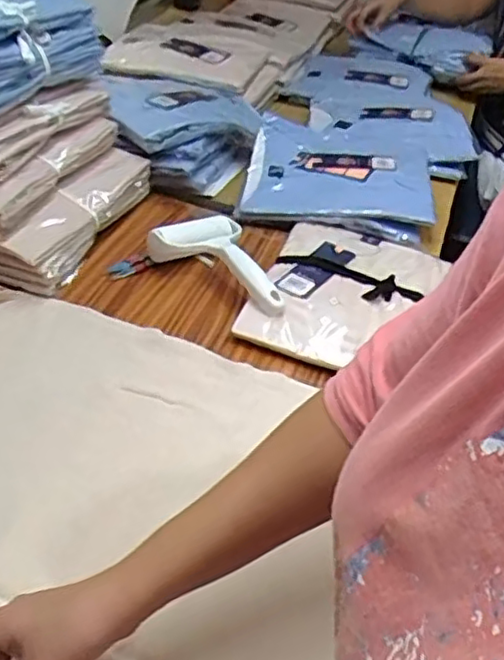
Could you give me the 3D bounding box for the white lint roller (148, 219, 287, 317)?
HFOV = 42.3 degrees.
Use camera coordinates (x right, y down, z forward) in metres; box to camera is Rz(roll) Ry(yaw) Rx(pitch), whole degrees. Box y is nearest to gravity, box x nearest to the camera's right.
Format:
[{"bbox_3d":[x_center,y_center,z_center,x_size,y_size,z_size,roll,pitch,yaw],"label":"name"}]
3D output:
[{"bbox_3d":[-0.049,-0.072,0.771,0.125,0.054,0.180,-11,44,-20],"label":"white lint roller"}]

